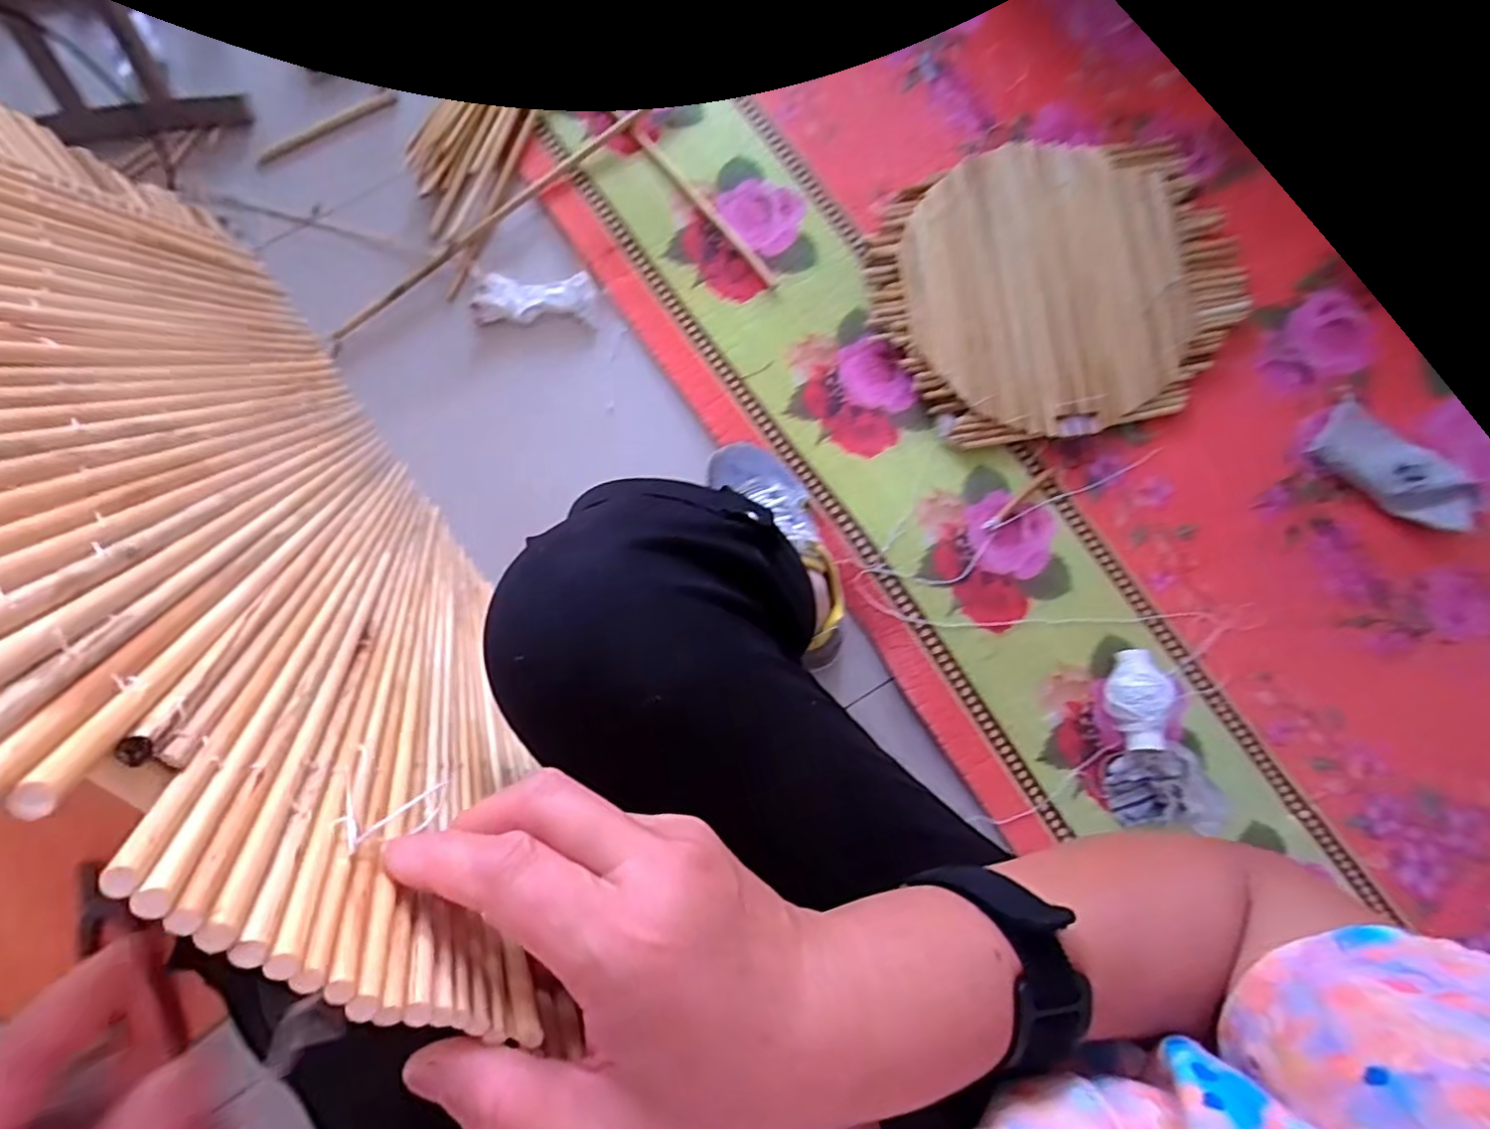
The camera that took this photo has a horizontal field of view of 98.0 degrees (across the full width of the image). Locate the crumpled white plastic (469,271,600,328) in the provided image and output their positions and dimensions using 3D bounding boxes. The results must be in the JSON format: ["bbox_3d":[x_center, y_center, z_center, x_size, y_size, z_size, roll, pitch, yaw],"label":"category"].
[{"bbox_3d":[-0.239,-0.302,0.741,0.143,0.021,0.054,0,82,-1],"label":"crumpled white plastic"}]

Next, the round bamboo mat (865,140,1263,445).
[{"bbox_3d":[0.355,-0.312,0.729,0.408,0.037,0.336,-15,83,-4],"label":"round bamboo mat"}]

